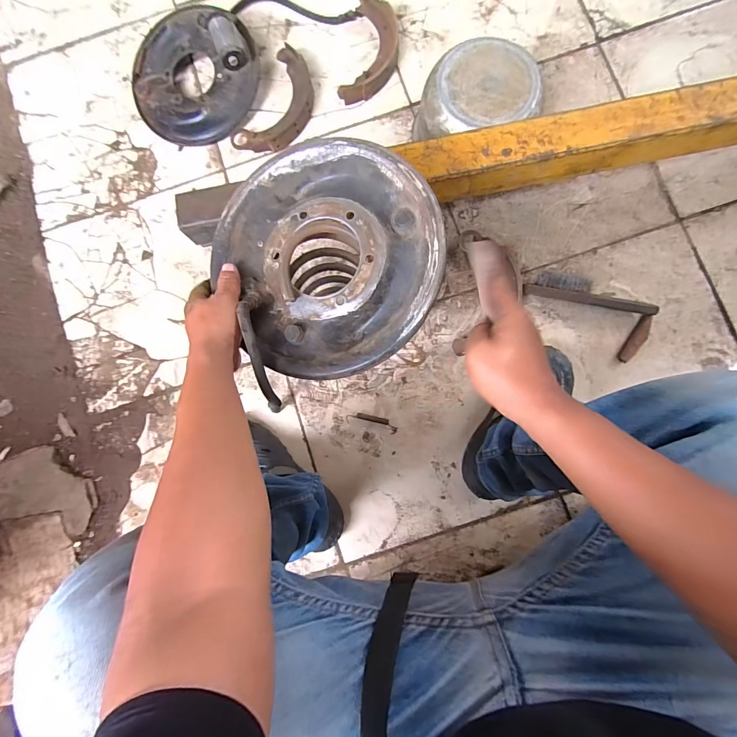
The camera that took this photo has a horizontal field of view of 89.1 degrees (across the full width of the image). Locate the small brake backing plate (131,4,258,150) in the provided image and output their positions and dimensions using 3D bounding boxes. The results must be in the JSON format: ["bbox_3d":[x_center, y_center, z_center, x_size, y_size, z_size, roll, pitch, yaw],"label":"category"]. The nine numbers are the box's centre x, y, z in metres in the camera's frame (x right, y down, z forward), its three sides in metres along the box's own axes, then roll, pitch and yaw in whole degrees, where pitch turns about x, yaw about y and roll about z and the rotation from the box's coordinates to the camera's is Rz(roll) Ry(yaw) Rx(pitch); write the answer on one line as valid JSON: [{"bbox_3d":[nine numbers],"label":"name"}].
[{"bbox_3d":[-0.351,-0.591,0.751,0.266,0.083,0.243,-32,85,0],"label":"small brake backing plate"}]

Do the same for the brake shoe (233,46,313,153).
[{"bbox_3d":[-0.182,-0.532,0.766,0.125,0.034,0.225,32,88,5],"label":"brake shoe"}]

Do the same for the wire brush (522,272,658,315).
[{"bbox_3d":[0.405,-0.138,0.684,0.235,0.039,0.044,11,86,3],"label":"wire brush"}]

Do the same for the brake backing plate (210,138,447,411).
[{"bbox_3d":[-0.048,-0.125,0.420,0.245,0.053,0.258,0,86,3],"label":"brake backing plate"}]

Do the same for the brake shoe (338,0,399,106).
[{"bbox_3d":[0.009,-0.643,0.765,0.101,0.045,0.217,12,86,3],"label":"brake shoe"}]

